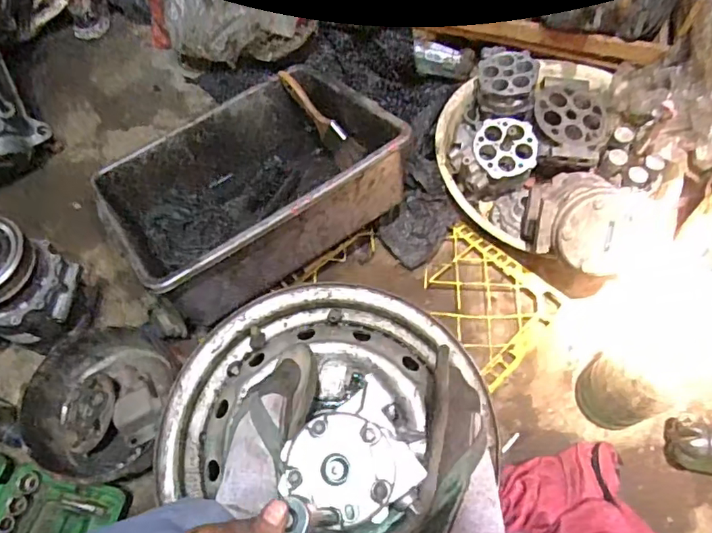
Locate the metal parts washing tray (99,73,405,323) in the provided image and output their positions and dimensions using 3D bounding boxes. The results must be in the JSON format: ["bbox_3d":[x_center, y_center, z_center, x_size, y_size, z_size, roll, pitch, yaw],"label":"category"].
[{"bbox_3d":[-0.151,-0.123,0.779,0.389,0.133,0.307,-35,55,-14],"label":"metal parts washing tray"}]

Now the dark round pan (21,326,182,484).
[{"bbox_3d":[-0.336,0.183,0.719,0.176,0.079,0.191,5,64,5],"label":"dark round pan"}]

